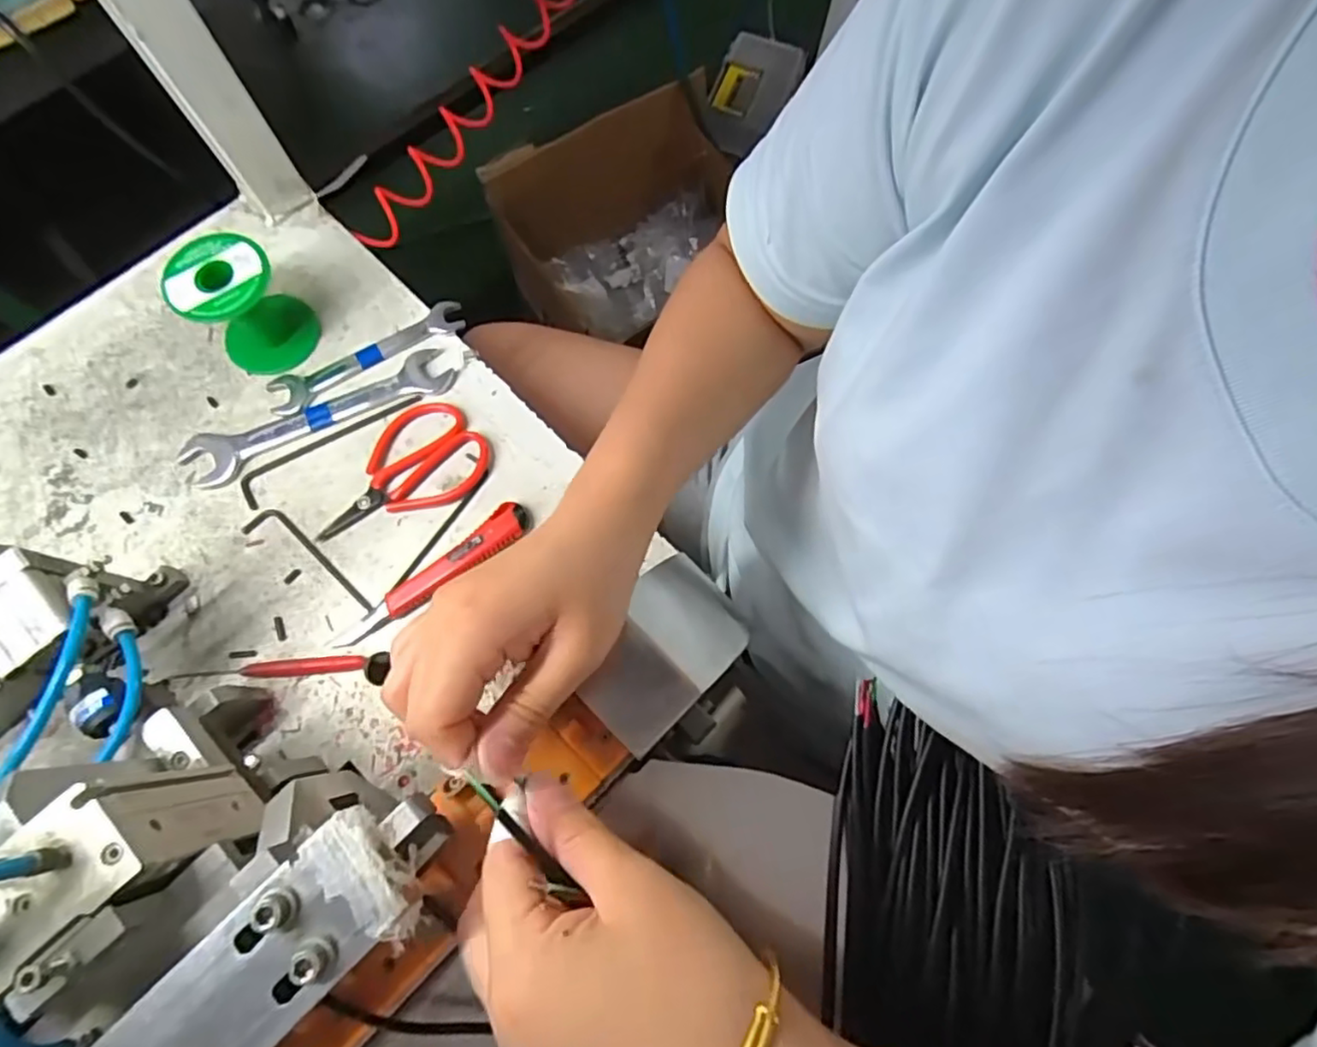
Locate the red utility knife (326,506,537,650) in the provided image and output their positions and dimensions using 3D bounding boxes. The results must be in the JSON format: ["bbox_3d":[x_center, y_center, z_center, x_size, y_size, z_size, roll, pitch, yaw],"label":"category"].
[{"bbox_3d":[-0.154,0.037,0.443,0.152,0.012,0.024,-39,78,-12],"label":"red utility knife"}]

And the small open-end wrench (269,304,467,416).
[{"bbox_3d":[-0.221,-0.128,0.493,0.154,0.009,0.031,-29,76,-10],"label":"small open-end wrench"}]

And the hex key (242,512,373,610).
[{"bbox_3d":[-0.241,0.022,0.452,0.111,0.004,0.024,30,75,7],"label":"hex key"}]

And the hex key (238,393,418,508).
[{"bbox_3d":[-0.244,-0.062,0.479,0.140,0.004,0.026,-38,78,-12],"label":"hex key"}]

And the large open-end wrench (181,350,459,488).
[{"bbox_3d":[-0.251,-0.080,0.480,0.199,0.006,0.038,-25,75,-9],"label":"large open-end wrench"}]

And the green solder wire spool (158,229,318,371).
[{"bbox_3d":[-0.296,-0.154,0.465,0.060,0.080,0.068,42,76,10],"label":"green solder wire spool"}]

